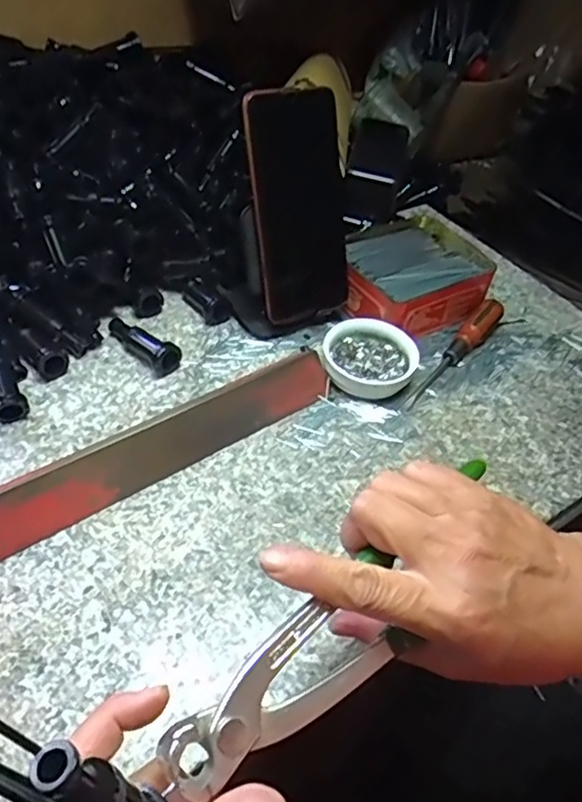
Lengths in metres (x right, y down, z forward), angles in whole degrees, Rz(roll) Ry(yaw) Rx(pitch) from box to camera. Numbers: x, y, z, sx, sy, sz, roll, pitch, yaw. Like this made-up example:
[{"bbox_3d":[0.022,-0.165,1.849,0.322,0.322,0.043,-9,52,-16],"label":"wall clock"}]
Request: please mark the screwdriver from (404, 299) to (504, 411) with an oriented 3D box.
[{"bbox_3d":[0.131,-0.042,0.514,0.021,0.022,0.142,33,51,22],"label":"screwdriver"}]

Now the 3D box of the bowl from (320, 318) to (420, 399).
[{"bbox_3d":[0.060,-0.034,0.493,0.071,0.027,0.060,6,46,-1],"label":"bowl"}]

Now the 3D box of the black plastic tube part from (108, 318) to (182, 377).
[{"bbox_3d":[-0.115,-0.044,0.483,0.068,0.017,0.019,31,51,20],"label":"black plastic tube part"}]

